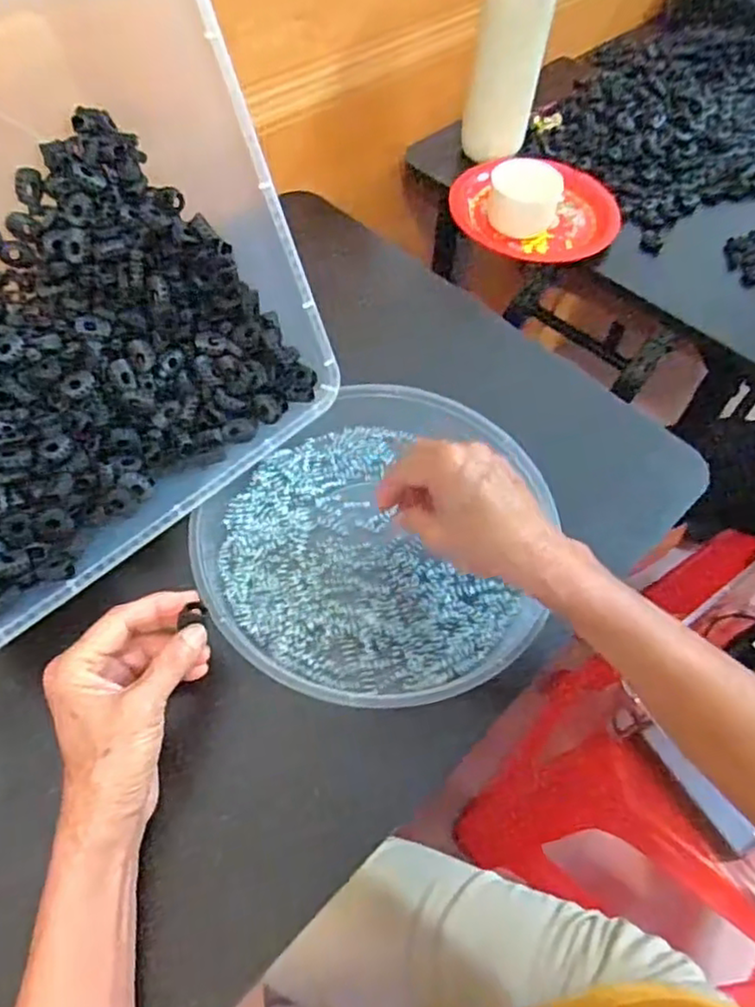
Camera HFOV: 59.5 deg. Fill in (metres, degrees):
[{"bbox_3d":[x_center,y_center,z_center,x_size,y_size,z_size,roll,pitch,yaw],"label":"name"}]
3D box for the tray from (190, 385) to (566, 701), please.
[{"bbox_3d":[0.005,0.023,0.445,0.216,0.032,0.228,2,59,-3],"label":"tray"}]

